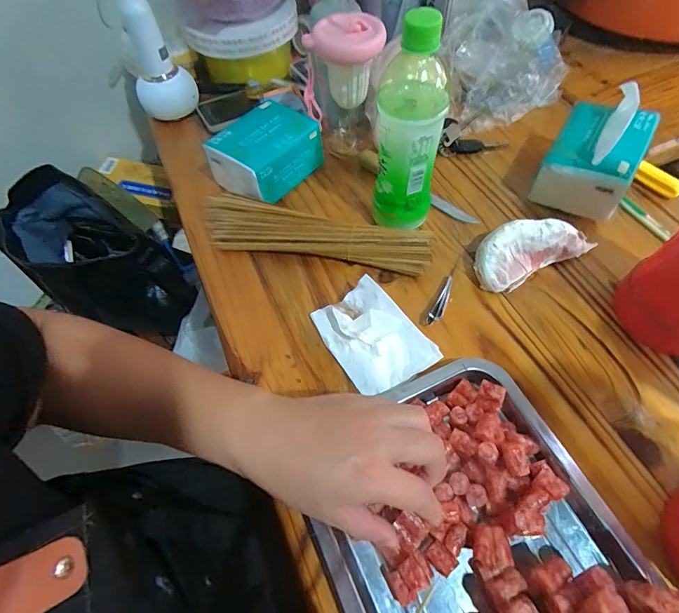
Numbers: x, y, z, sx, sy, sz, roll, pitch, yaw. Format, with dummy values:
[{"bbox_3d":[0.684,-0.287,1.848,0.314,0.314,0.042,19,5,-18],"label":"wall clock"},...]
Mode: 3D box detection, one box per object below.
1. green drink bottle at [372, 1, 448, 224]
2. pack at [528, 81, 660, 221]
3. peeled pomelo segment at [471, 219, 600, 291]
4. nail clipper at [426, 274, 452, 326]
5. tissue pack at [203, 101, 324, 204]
[{"bbox_3d":[0.069,-0.166,0.393,0.062,0.215,0.066,8,59,8],"label":"green drink bottle"},{"bbox_3d":[0.295,-0.178,0.453,0.088,0.105,0.113,28,64,19],"label":"pack"},{"bbox_3d":[0.205,-0.065,0.428,0.134,0.040,0.062,-24,60,-11],"label":"peeled pomelo segment"},{"bbox_3d":[0.109,-0.008,0.409,0.012,0.017,0.065,25,63,17],"label":"nail clipper"},{"bbox_3d":[-0.096,-0.197,0.503,0.093,0.064,0.119,31,65,20],"label":"tissue pack"}]

